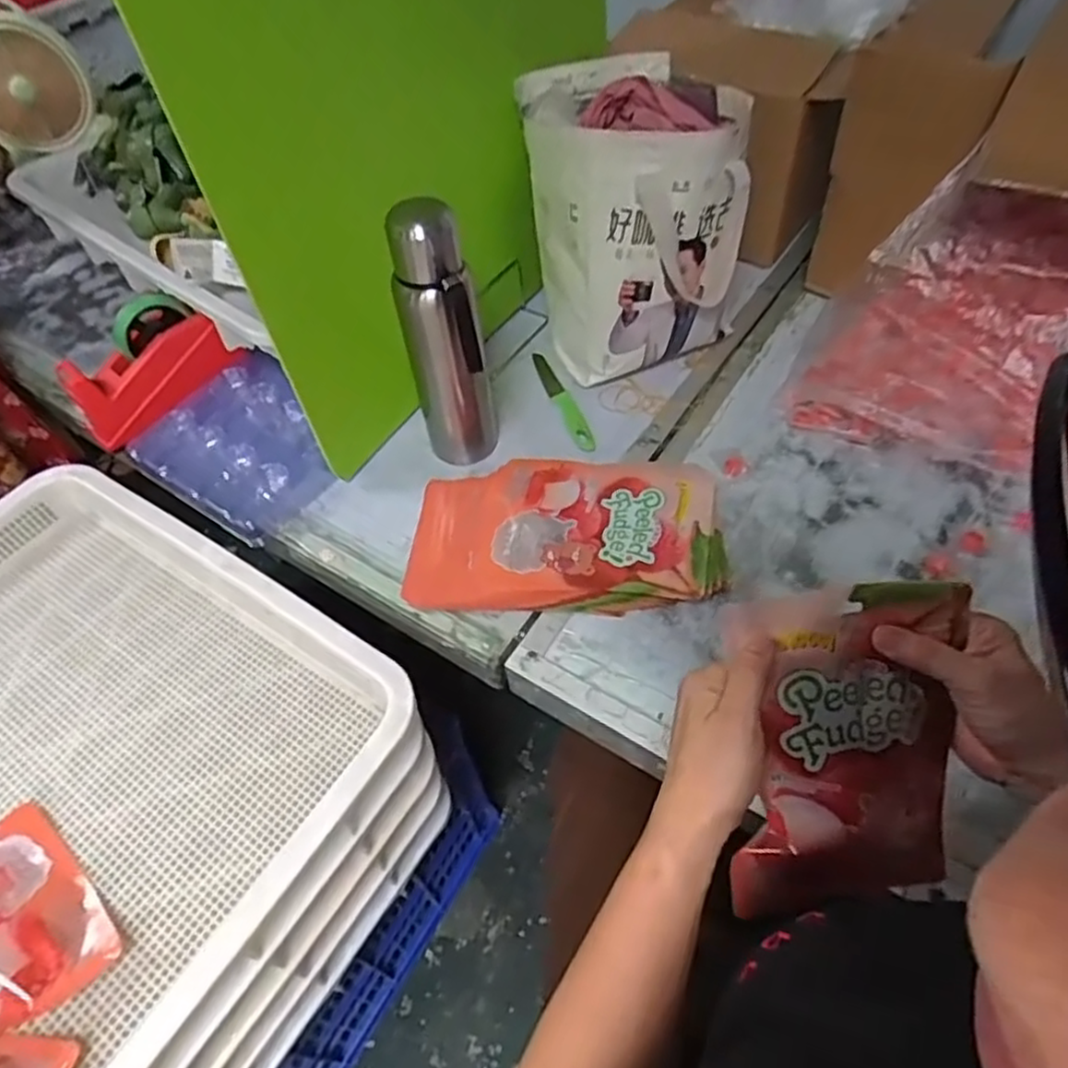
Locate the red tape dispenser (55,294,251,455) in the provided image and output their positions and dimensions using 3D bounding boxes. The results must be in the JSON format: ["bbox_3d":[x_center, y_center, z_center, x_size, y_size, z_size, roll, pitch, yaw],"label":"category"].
[{"bbox_3d":[-0.474,-0.203,0.878,0.188,0.120,0.068,-44,23,-14],"label":"red tape dispenser"}]

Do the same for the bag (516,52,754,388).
[{"bbox_3d":[0.116,-0.359,0.847,0.215,0.280,0.217,-12,52,-4],"label":"bag"}]

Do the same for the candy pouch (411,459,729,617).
[{"bbox_3d":[0.030,-0.006,0.740,0.310,0.043,0.176,1,52,6],"label":"candy pouch"}]

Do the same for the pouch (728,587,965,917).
[{"bbox_3d":[0.197,0.137,0.452,0.137,0.210,0.024,-4,11,-6],"label":"pouch"}]

